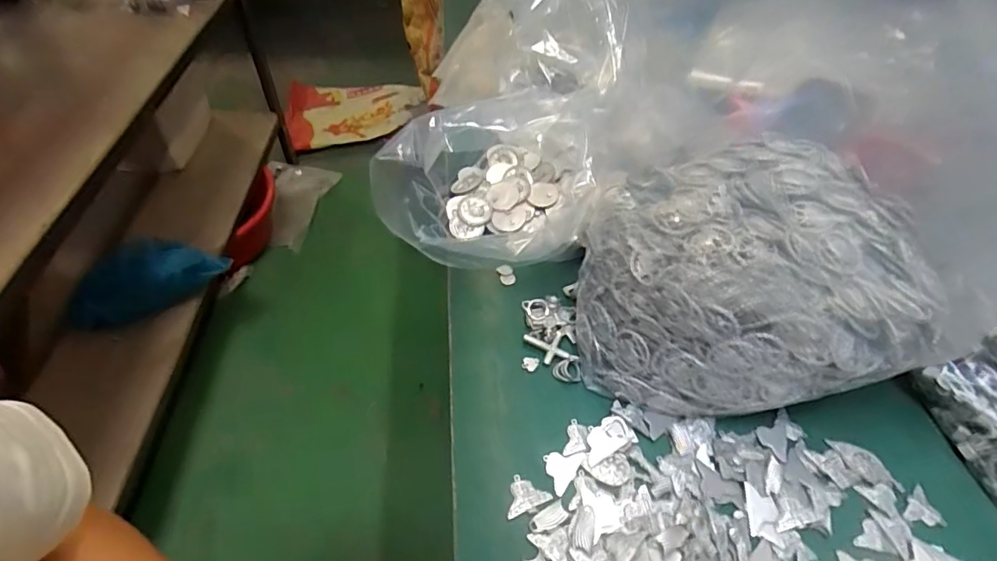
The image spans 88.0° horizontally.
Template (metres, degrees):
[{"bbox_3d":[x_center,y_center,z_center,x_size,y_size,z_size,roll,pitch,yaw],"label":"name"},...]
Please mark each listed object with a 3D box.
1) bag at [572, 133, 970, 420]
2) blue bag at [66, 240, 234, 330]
[{"bbox_3d":[0.198,-0.003,0.440,0.247,0.147,0.213,-3,48,-4],"label":"bag"},{"bbox_3d":[-0.721,-0.001,1.056,0.303,0.129,0.094,-14,52,-15],"label":"blue bag"}]

